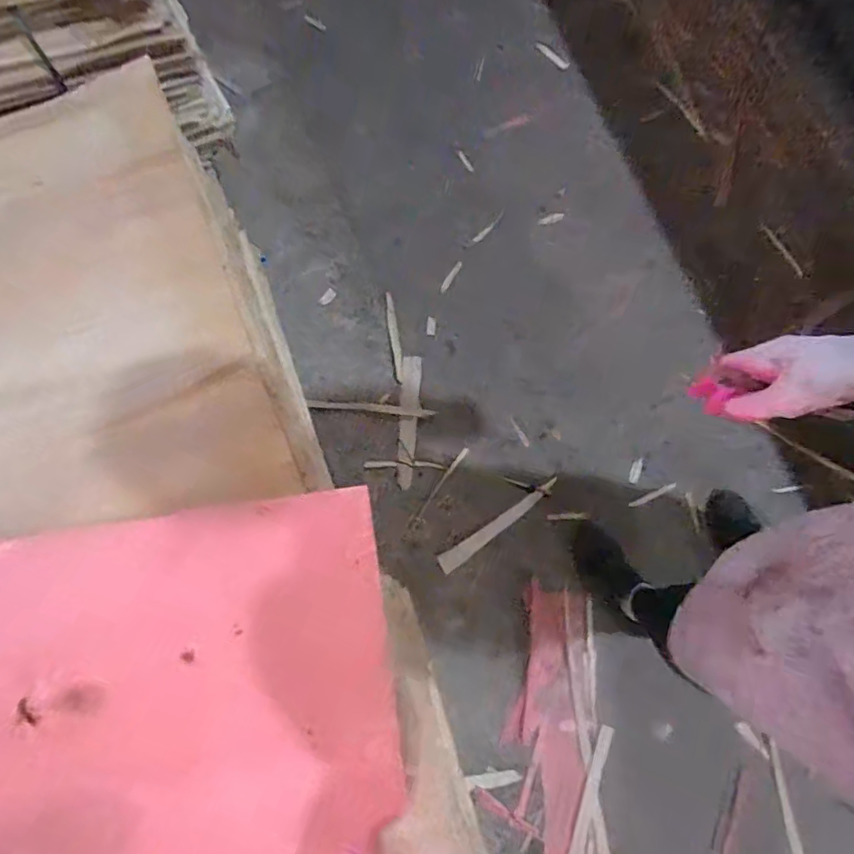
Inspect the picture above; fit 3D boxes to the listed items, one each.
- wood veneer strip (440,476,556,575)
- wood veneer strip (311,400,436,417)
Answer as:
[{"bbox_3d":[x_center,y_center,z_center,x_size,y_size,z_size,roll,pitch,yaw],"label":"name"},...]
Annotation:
[{"bbox_3d":[0.174,0.233,1.320,0.343,0.008,0.042,-37,71,-6],"label":"wood veneer strip"},{"bbox_3d":[-0.141,-0.048,1.364,0.319,0.008,0.023,5,77,1],"label":"wood veneer strip"}]

